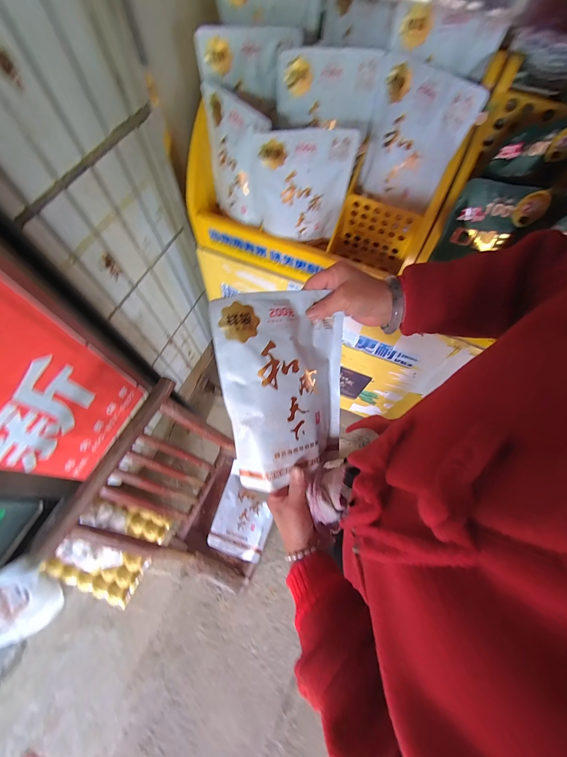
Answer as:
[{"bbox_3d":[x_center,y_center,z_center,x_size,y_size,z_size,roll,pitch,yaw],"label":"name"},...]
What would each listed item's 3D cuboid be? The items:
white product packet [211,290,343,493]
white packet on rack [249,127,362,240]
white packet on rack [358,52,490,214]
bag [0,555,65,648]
[{"bbox_3d":[0.010,0.011,0.386,0.168,0.028,0.237,-13,102,-25],"label":"white product packet"},{"bbox_3d":[0.036,-0.344,0.538,0.174,0.184,0.035,-4,66,-1],"label":"white packet on rack"},{"bbox_3d":[0.213,-0.399,0.506,0.160,0.188,0.036,39,60,16],"label":"white packet on rack"},{"bbox_3d":[-0.781,0.648,0.858,0.159,0.223,0.194,-2,66,-1],"label":"bag"}]

